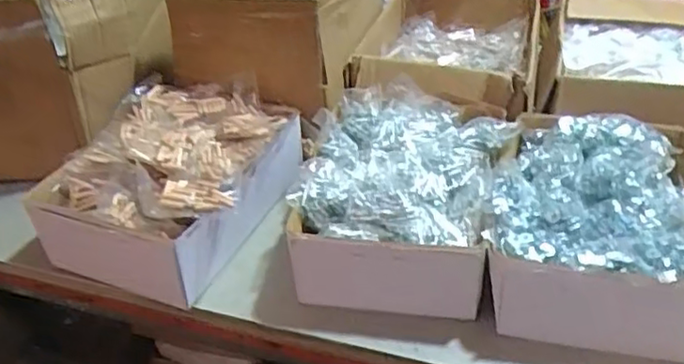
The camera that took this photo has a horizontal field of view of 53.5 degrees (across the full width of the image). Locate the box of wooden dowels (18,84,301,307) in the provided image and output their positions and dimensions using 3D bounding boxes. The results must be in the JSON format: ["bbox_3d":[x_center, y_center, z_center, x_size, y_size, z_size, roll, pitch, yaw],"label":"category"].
[{"bbox_3d":[-0.208,-0.008,0.868,0.240,0.117,0.288,11,39,20],"label":"box of wooden dowels"}]

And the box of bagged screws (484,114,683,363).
[{"bbox_3d":[0.297,0.038,0.771,0.233,0.123,0.296,9,38,17],"label":"box of bagged screws"}]

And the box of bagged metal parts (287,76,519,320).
[{"bbox_3d":[0.074,0.011,0.831,0.233,0.116,0.287,6,37,13],"label":"box of bagged metal parts"}]

